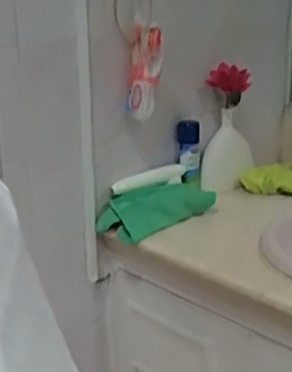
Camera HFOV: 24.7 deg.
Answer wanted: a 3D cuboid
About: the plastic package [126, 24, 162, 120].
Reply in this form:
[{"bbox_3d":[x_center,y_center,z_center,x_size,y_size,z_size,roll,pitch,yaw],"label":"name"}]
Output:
[{"bbox_3d":[-0.004,-0.231,1.377,0.065,0.185,0.053,2,15,0],"label":"plastic package"}]

